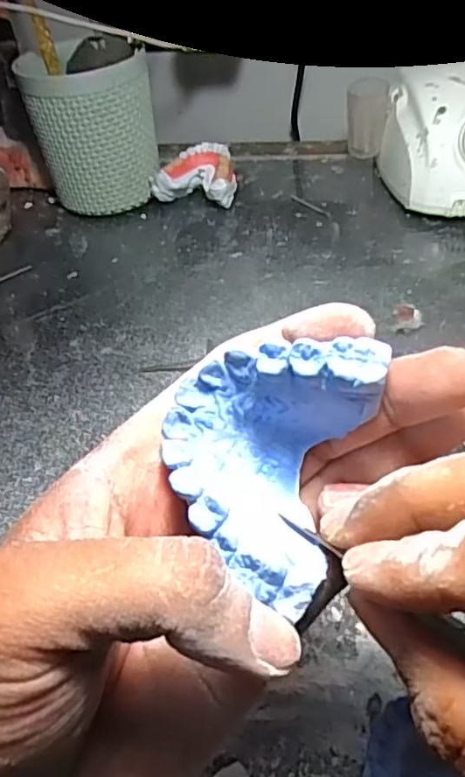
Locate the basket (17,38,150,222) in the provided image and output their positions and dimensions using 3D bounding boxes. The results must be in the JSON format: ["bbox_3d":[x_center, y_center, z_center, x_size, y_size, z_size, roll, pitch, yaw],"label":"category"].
[{"bbox_3d":[-0.105,-0.197,0.482,0.085,0.111,0.078,-14,44,-7],"label":"basket"}]

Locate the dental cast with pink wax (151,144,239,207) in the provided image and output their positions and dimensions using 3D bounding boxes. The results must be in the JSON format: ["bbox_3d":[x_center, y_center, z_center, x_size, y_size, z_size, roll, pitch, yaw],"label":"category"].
[{"bbox_3d":[-0.030,-0.166,0.496,0.064,0.035,0.054,-7,43,0],"label":"dental cast with pink wax"}]

